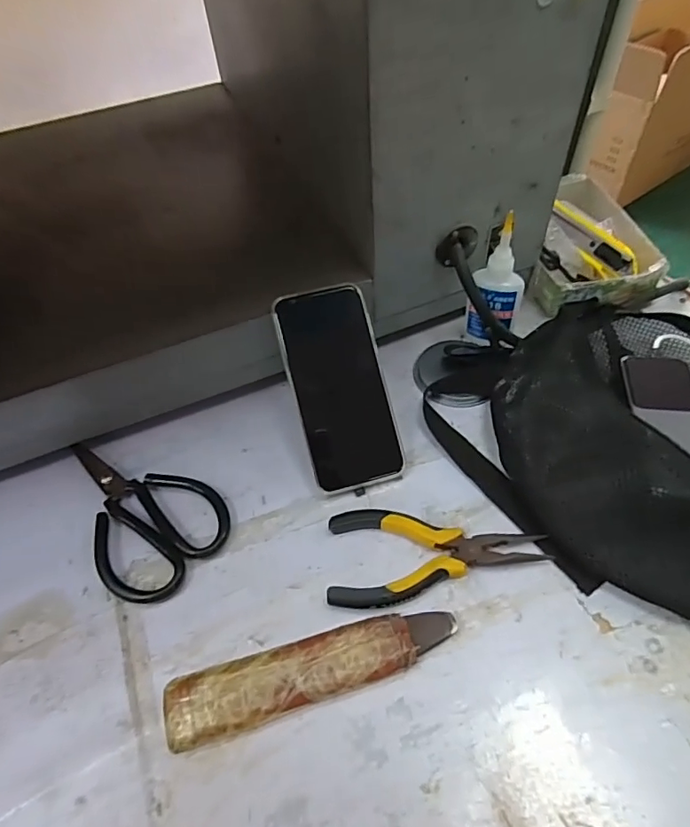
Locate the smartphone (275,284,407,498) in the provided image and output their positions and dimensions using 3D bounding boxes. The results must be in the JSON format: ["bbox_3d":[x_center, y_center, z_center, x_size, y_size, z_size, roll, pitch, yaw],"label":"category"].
[{"bbox_3d":[-0.004,-0.021,0.419,0.074,0.011,0.162,-14,88,-6],"label":"smartphone"}]

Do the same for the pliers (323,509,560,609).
[{"bbox_3d":[0.066,0.103,0.375,0.149,0.016,0.069,-3,52,3],"label":"pliers"}]

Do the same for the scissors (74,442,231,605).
[{"bbox_3d":[-0.171,0.072,0.412,0.159,0.014,0.096,34,62,27],"label":"scissors"}]

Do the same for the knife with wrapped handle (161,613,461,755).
[{"bbox_3d":[-0.019,0.166,0.332,0.185,0.020,0.039,-15,52,-6],"label":"knife with wrapped handle"}]

